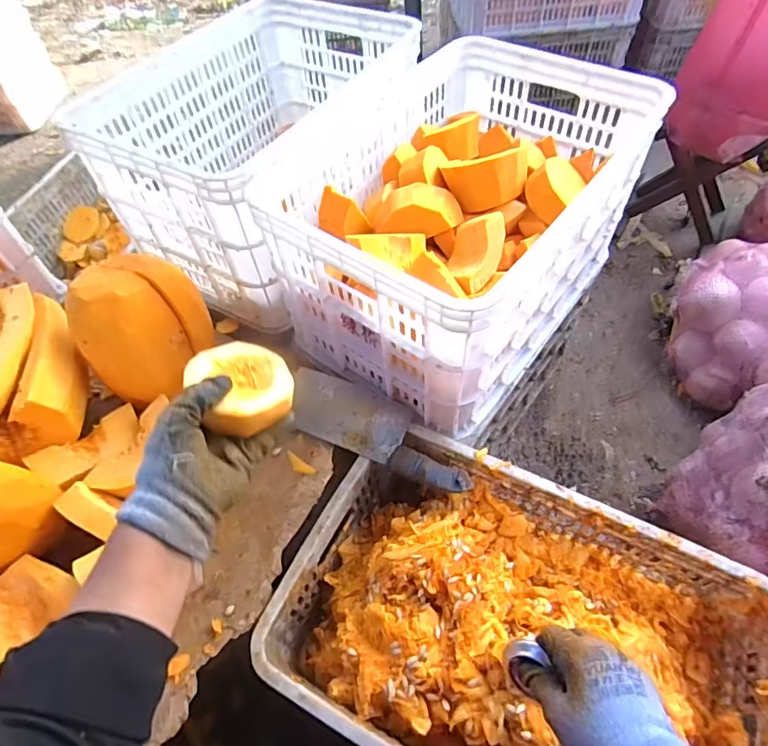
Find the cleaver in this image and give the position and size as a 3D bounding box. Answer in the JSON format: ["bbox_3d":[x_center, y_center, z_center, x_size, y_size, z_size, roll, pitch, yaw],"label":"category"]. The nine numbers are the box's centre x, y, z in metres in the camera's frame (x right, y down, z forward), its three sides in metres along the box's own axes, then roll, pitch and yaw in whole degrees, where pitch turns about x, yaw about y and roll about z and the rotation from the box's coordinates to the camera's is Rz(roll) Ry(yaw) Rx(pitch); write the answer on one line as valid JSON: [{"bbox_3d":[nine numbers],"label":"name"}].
[{"bbox_3d":[-0.007,0.075,0.685,0.276,0.031,0.099,20,59,17],"label":"cleaver"}]

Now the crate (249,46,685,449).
[{"bbox_3d":[0.114,-0.229,0.743,0.359,0.269,0.513,33,63,24],"label":"crate"}]

